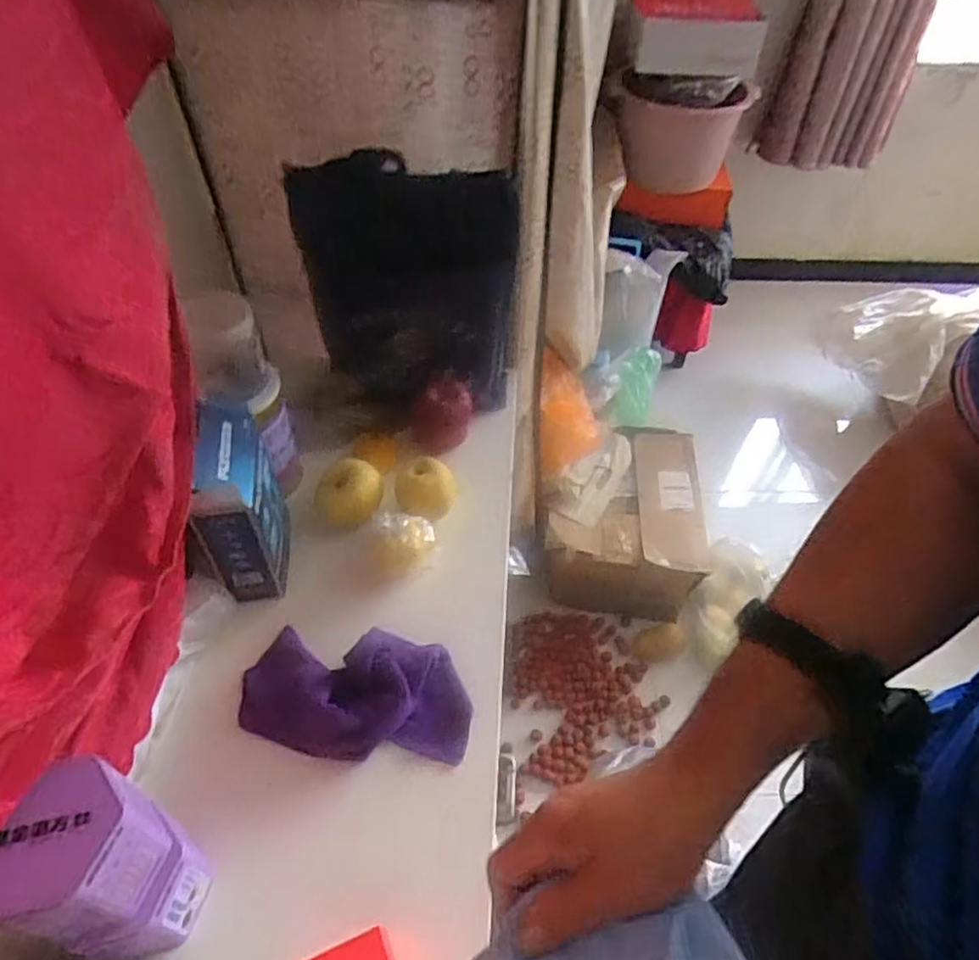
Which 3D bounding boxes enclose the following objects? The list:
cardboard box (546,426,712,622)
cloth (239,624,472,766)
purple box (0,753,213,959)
[{"bbox_3d":[0.333,0.071,1.646,0.352,0.204,0.453,7,50,4],"label":"cardboard box"},{"bbox_3d":[-0.142,0.223,0.715,0.246,0.054,0.135,7,50,4],"label":"cloth"},{"bbox_3d":[-0.296,0.308,0.530,0.096,0.175,0.108,21,52,15],"label":"purple box"}]

